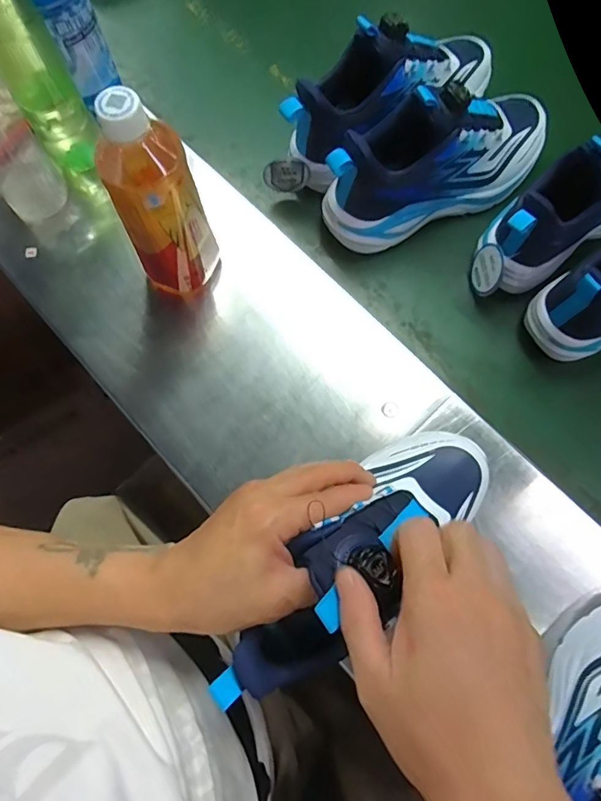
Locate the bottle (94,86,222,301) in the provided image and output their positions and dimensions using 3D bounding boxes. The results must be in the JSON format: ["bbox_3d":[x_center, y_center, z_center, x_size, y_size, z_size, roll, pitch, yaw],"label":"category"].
[{"bbox_3d":[-0.120,-0.164,0.397,0.068,0.191,0.076,-24,75,-6],"label":"bottle"}]

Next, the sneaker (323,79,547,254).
[{"bbox_3d":[0.147,-0.244,0.476,0.253,0.128,0.081,-30,76,-8],"label":"sneaker"}]

